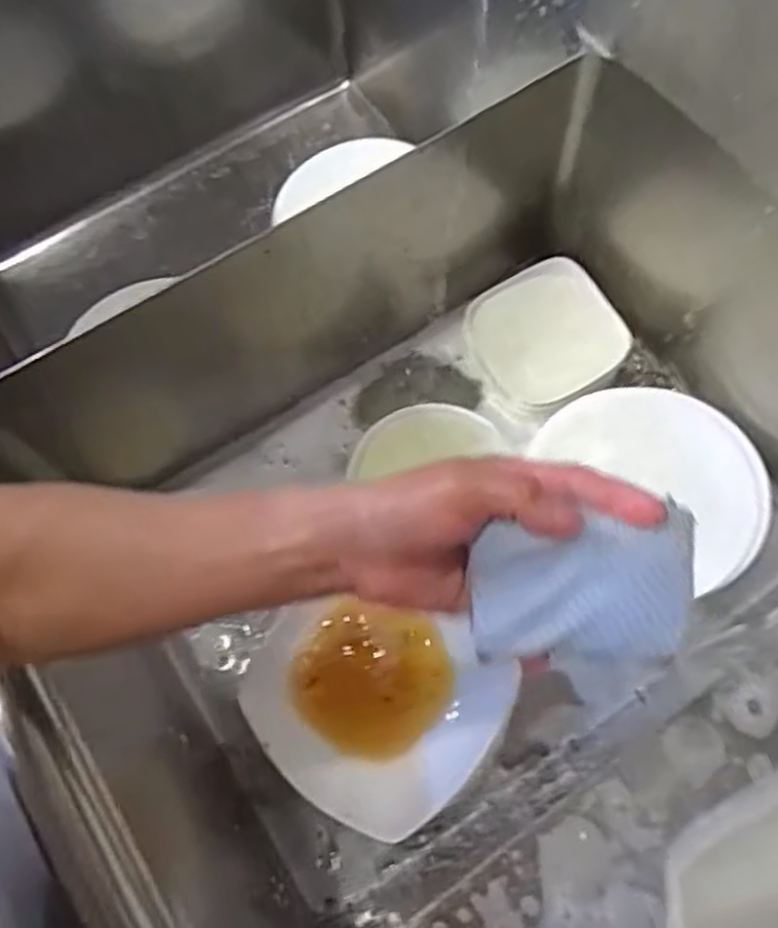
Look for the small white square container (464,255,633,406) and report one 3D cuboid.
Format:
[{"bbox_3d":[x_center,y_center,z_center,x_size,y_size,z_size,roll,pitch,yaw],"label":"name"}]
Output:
[{"bbox_3d":[0.169,-0.142,0.822,0.156,0.050,0.146,-25,70,-6],"label":"small white square container"}]

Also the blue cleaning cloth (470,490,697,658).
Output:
[{"bbox_3d":[0.089,0.056,0.340,0.099,0.037,0.063,-2,70,2],"label":"blue cleaning cloth"}]

